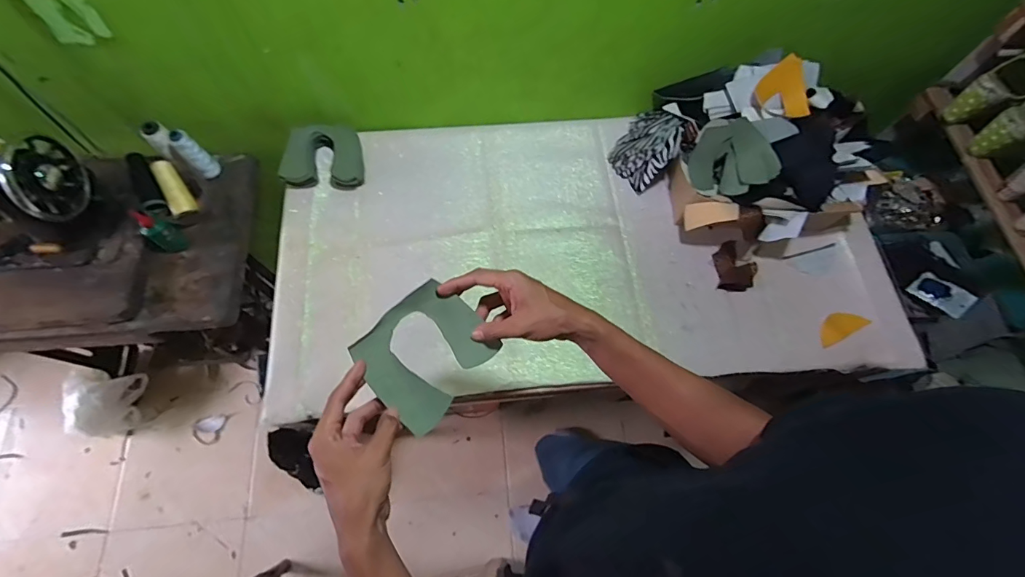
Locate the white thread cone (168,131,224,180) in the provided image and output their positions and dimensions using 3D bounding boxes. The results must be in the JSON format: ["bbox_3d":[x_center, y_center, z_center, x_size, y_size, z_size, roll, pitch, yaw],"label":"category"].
[{"bbox_3d":[-0.642,-0.274,0.889,0.043,0.098,0.047,41,72,13],"label":"white thread cone"}]

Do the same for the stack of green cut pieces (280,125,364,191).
[{"bbox_3d":[-0.397,-0.277,0.922,0.154,0.060,0.133,-5,68,-4],"label":"stack of green cut pieces"}]

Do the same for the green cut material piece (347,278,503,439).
[{"bbox_3d":[-0.094,0.070,0.483,0.119,0.008,0.133,46,72,1],"label":"green cut material piece"}]

